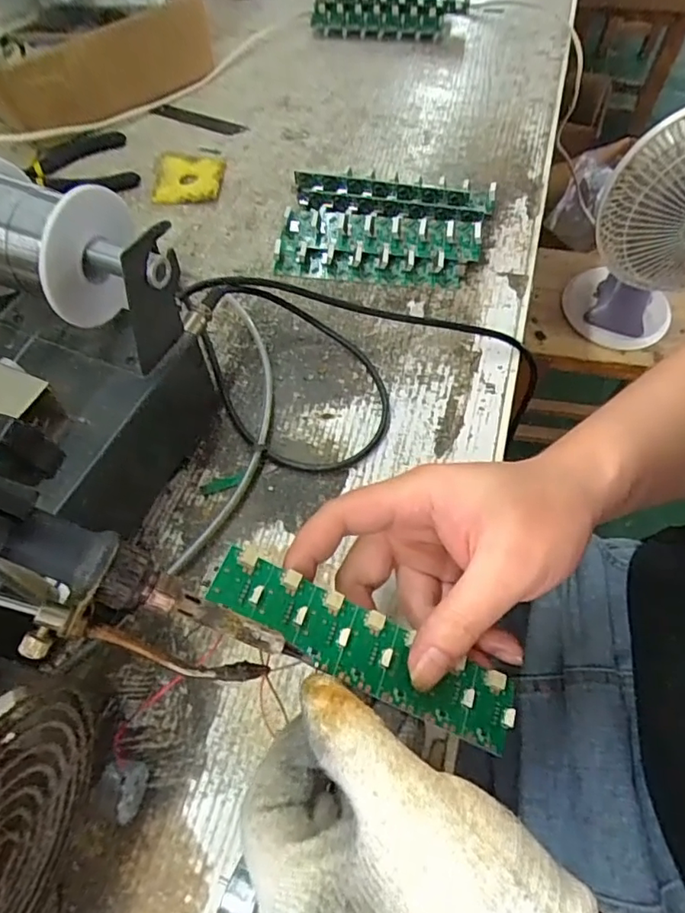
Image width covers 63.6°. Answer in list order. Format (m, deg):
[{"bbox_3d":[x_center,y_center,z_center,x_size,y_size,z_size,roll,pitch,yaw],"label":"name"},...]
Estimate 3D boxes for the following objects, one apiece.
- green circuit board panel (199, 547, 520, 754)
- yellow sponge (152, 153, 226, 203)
[{"bbox_3d":[0.010,0.079,0.229,0.136,0.006,0.031,30,63,-4],"label":"green circuit board panel"},{"bbox_3d":[-0.132,-0.242,0.476,0.056,0.009,0.060,2,60,1],"label":"yellow sponge"}]

